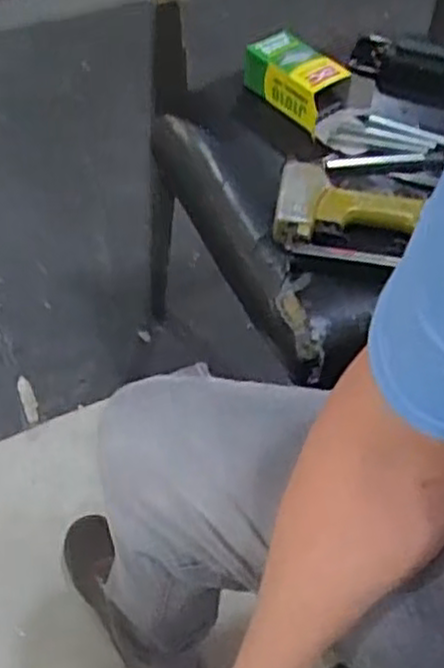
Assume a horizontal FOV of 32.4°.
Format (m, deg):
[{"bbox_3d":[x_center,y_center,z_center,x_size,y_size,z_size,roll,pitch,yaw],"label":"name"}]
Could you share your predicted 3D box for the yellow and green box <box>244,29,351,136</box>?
[{"bbox_3d":[0.087,-0.302,0.897,0.069,0.055,0.114,-36,61,-25],"label":"yellow and green box"}]

